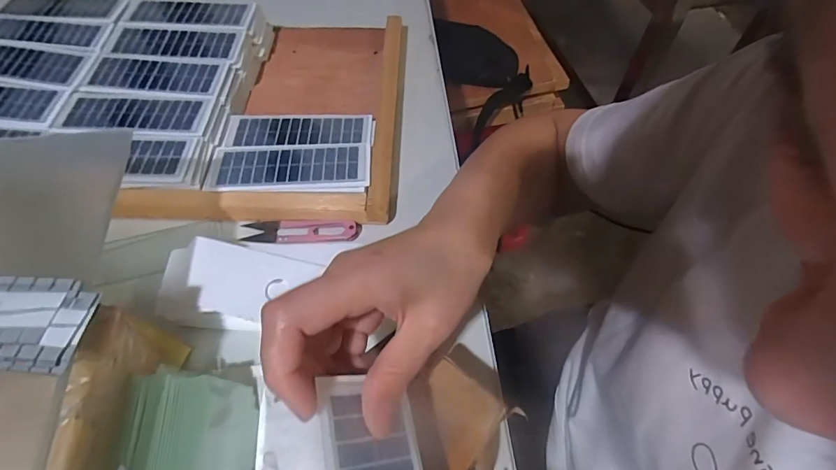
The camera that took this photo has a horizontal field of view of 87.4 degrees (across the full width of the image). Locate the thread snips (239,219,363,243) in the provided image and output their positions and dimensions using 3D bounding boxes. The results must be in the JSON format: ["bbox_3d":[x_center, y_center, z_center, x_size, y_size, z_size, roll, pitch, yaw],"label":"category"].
[{"bbox_3d":[-0.103,-0.003,0.387,0.101,0.009,0.021,1,57,0],"label":"thread snips"}]

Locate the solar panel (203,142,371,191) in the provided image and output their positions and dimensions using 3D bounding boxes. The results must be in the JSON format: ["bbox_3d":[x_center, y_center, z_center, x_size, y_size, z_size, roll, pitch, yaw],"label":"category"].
[{"bbox_3d":[-0.117,-0.063,0.405,0.144,0.009,0.051,-2,57,-2],"label":"solar panel"}]

